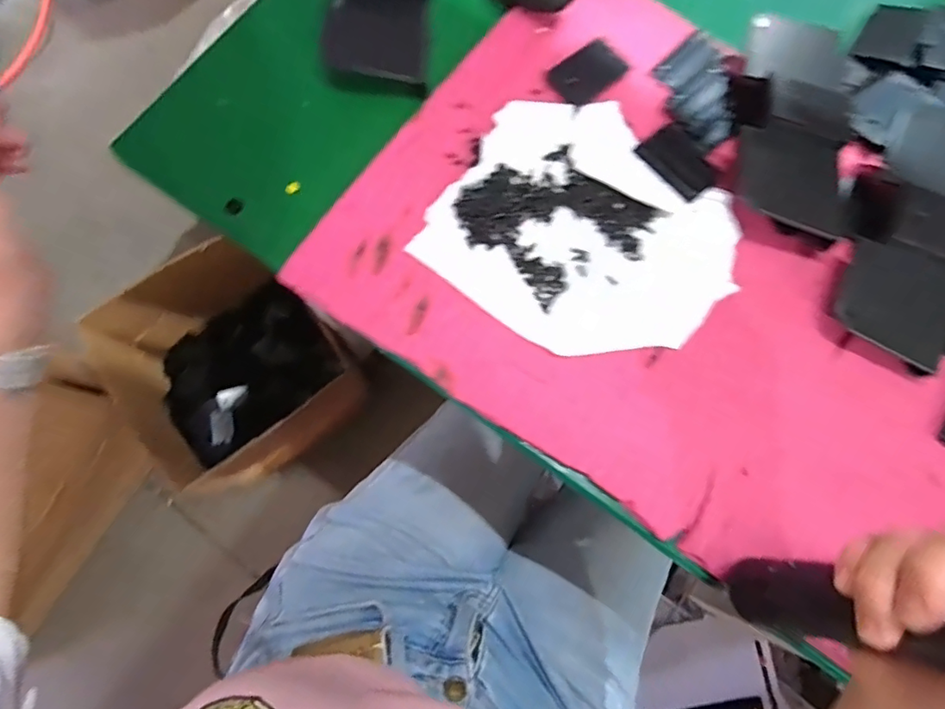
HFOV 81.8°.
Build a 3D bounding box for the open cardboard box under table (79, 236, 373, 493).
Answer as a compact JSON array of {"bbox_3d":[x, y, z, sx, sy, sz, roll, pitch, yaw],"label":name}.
[{"bbox_3d":[-0.415,0.017,0.983,0.340,0.256,0.367,-42,81,-10],"label":"open cardboard box under table"}]

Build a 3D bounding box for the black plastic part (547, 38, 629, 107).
[{"bbox_3d":[0.082,-0.202,0.389,0.052,0.004,0.034,-39,80,-10],"label":"black plastic part"}]

